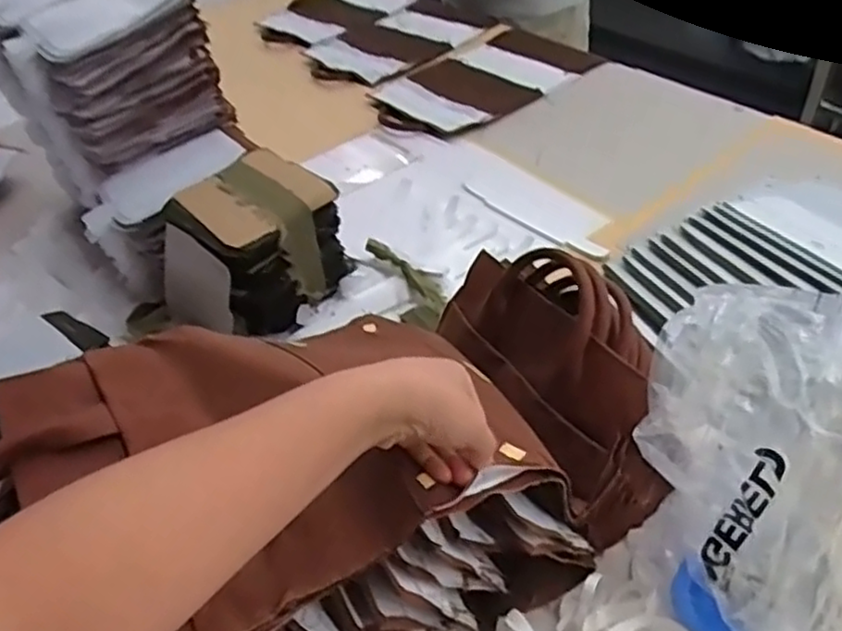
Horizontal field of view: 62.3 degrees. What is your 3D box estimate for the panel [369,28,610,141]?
[{"bbox_3d":[0.115,-0.422,1.260,0.394,0.019,0.241,-36,51,-27],"label":"panel"}]

